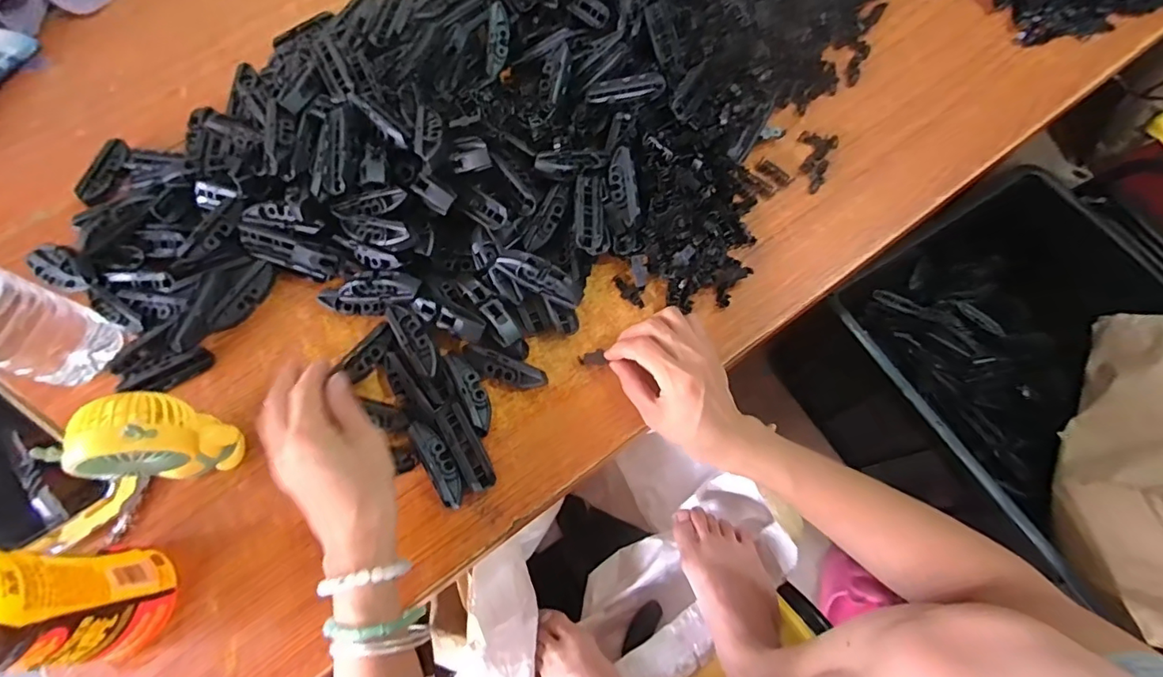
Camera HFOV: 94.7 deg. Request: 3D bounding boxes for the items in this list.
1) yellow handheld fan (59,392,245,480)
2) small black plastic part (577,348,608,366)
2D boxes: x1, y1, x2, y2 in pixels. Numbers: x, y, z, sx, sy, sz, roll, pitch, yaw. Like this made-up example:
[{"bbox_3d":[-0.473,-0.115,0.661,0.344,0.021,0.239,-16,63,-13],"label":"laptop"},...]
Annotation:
[{"bbox_3d":[-0.287,0.070,0.369,0.055,0.103,0.048,-7,71,-1],"label":"yellow handheld fan"},{"bbox_3d":[0.008,0.017,0.432,0.021,0.007,0.012,-14,75,-2],"label":"small black plastic part"}]

